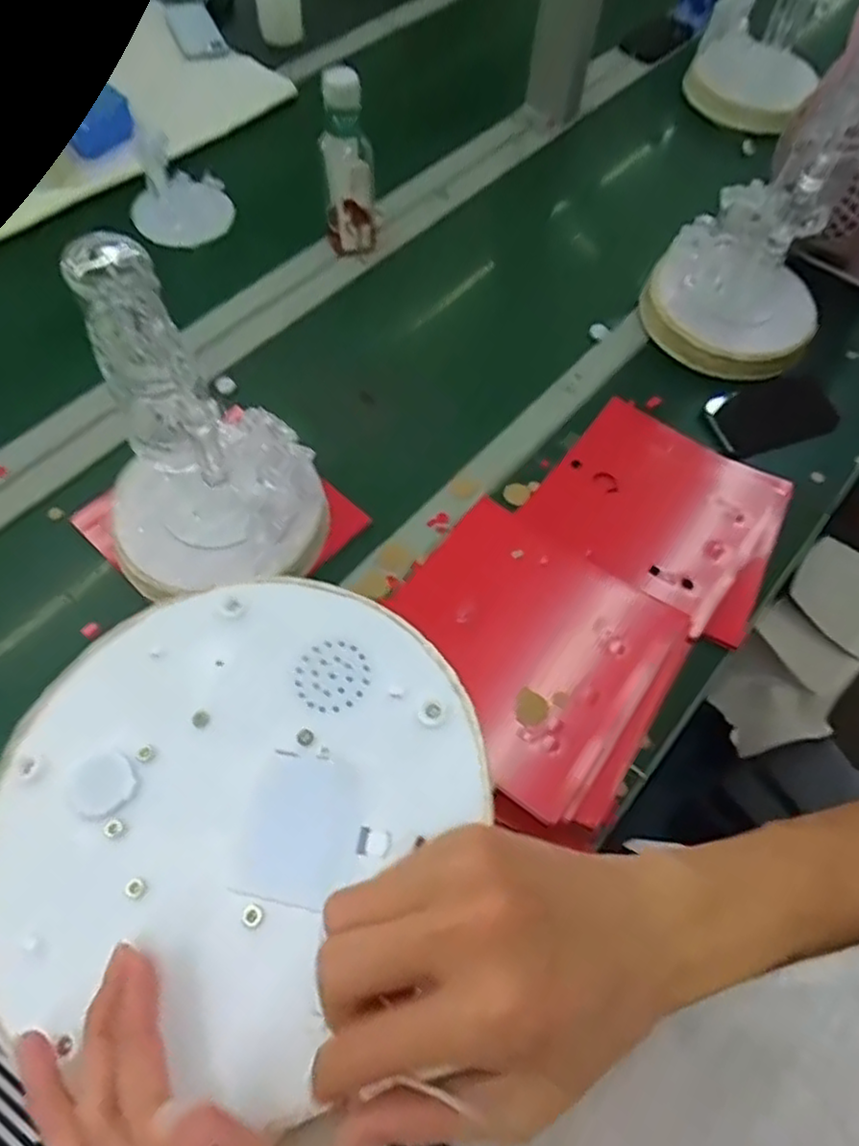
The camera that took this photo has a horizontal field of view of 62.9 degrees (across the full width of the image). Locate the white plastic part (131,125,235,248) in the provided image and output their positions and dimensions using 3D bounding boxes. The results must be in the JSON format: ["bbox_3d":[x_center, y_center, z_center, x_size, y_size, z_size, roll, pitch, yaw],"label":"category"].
[{"bbox_3d":[-0.347,-0.508,0.952,0.150,0.046,0.117,31,87,-24],"label":"white plastic part"}]

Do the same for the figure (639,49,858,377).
[{"bbox_3d":[0.396,-0.401,0.795,0.205,0.300,0.206,33,66,12],"label":"figure"}]

